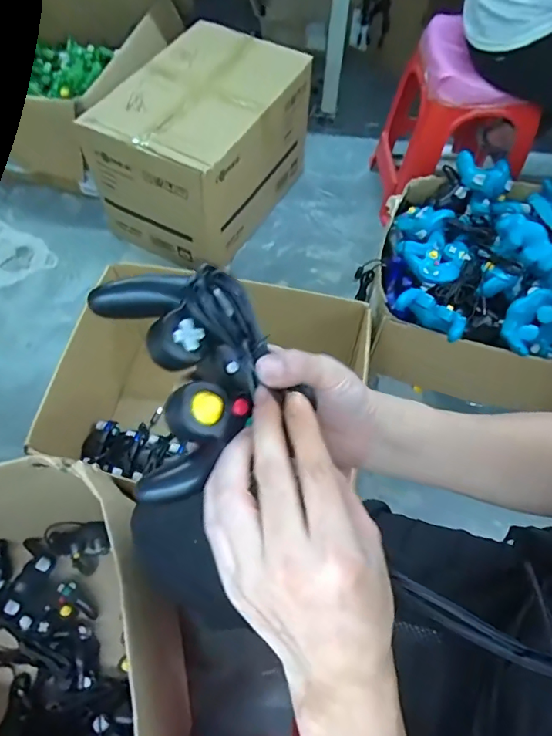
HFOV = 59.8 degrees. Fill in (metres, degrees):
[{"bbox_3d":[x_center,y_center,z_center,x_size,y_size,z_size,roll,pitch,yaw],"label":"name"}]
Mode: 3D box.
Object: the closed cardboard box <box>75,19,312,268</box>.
[{"bbox_3d":[-0.205,-0.634,1.410,0.394,0.387,0.557,26,64,12],"label":"closed cardboard box"}]

